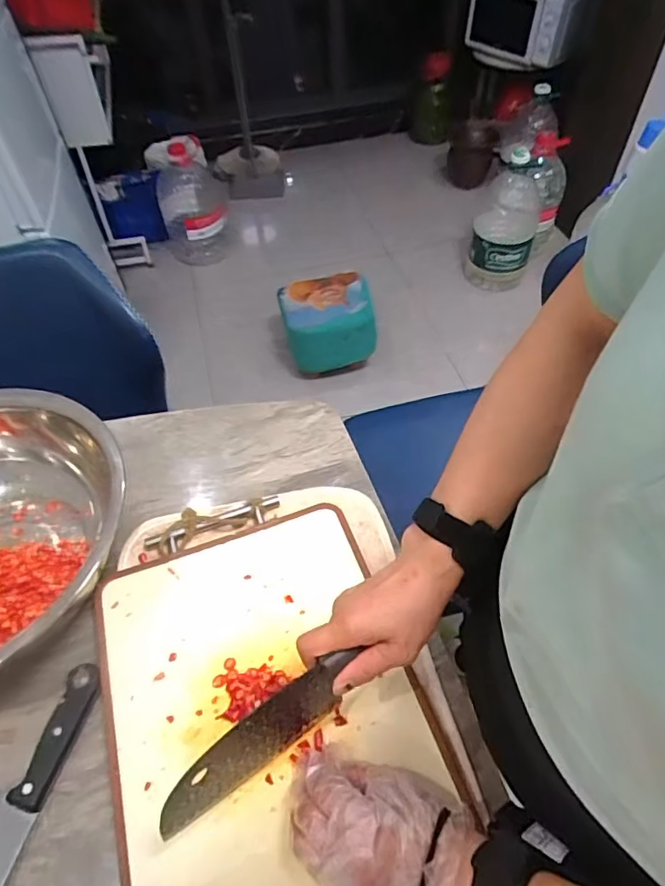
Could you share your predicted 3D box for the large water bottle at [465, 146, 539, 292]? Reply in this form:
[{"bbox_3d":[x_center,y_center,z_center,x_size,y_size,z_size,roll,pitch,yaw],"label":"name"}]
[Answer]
[{"bbox_3d":[0.562,-0.716,1.704,0.189,0.421,0.222,15,54,14],"label":"large water bottle"}]

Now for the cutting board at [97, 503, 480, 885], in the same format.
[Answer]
[{"bbox_3d":[-0.059,0.225,0.455,0.257,0.015,0.338,-19,55,-12],"label":"cutting board"}]

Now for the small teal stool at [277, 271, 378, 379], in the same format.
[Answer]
[{"bbox_3d":[-0.012,-0.339,1.562,0.254,0.213,0.237,-10,52,-5],"label":"small teal stool"}]

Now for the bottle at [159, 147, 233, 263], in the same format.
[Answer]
[{"bbox_3d":[-0.463,-0.780,1.775,0.211,0.377,0.194,-16,53,-10],"label":"bottle"}]

